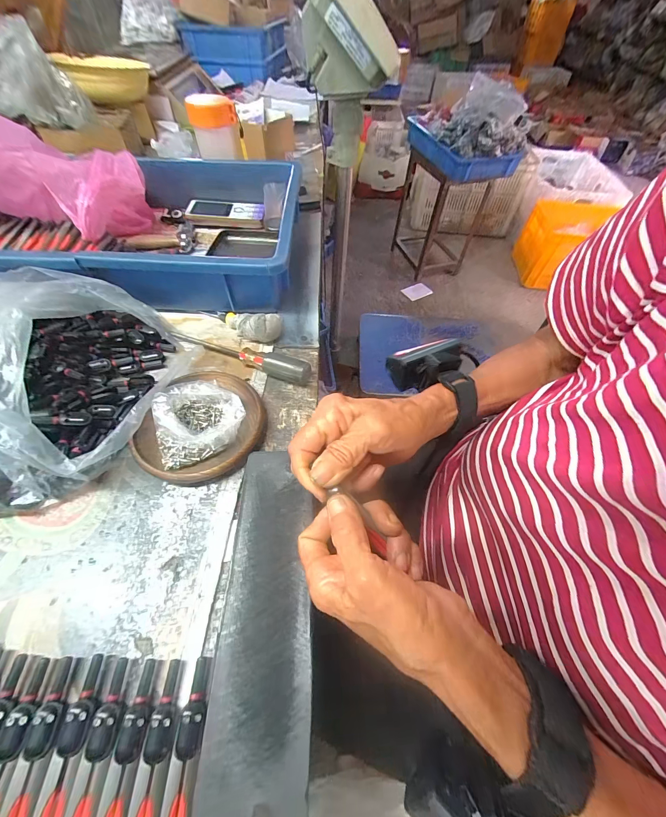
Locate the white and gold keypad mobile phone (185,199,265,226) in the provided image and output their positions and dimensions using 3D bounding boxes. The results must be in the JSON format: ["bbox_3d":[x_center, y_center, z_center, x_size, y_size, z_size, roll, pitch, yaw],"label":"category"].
[{"bbox_3d":[-0.172,-0.312,0.505,0.125,0.018,0.058,-1,55,-3],"label":"white and gold keypad mobile phone"}]

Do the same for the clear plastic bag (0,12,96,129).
[{"bbox_3d":[-0.541,-0.563,0.537,0.176,0.113,0.128,-35,63,-23],"label":"clear plastic bag"}]

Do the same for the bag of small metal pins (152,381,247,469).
[{"bbox_3d":[-0.121,0.008,0.286,0.076,0.039,0.078,-19,58,-15],"label":"bag of small metal pins"}]

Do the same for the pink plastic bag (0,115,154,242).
[{"bbox_3d":[-0.326,-0.289,0.395,0.174,0.143,0.176,6,55,2],"label":"pink plastic bag"}]

